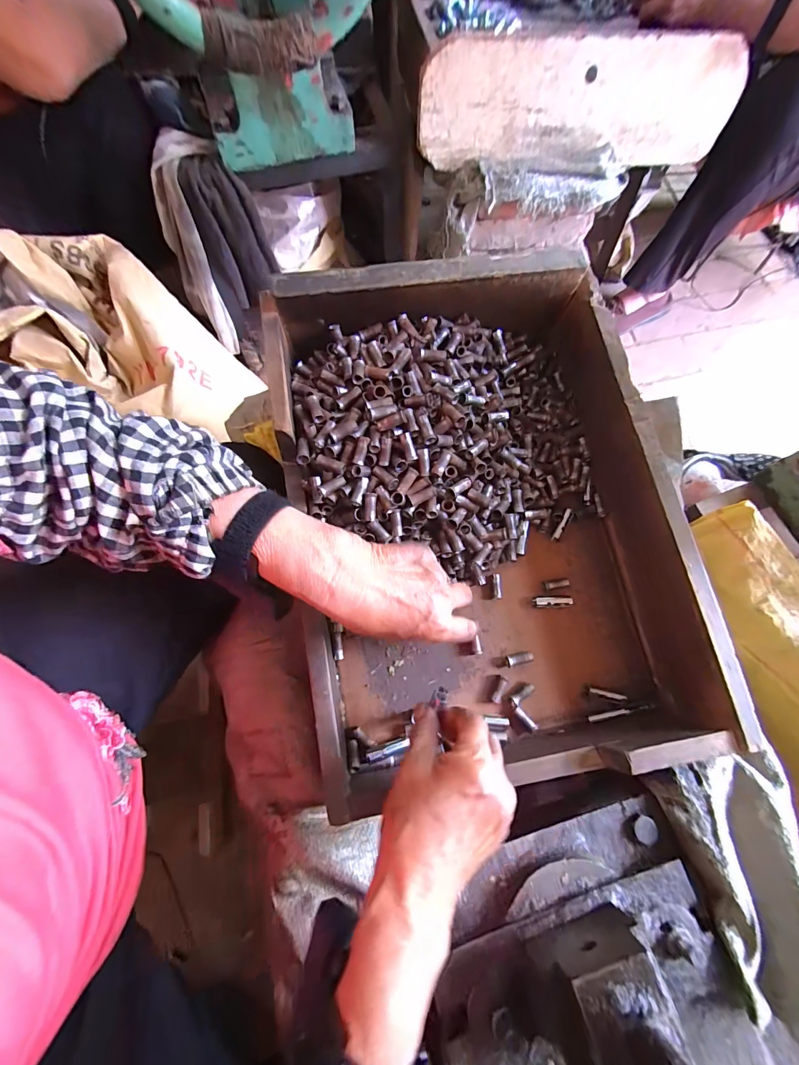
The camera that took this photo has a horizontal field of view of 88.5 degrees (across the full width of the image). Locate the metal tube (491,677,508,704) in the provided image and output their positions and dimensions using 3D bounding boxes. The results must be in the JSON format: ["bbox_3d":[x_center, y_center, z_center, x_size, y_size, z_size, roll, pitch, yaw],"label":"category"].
[{"bbox_3d":[0.094,0.147,0.383,0.008,0.006,0.025,27,73,6],"label":"metal tube"}]

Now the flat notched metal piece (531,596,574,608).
[{"bbox_3d":[0.153,0.069,0.407,0.037,0.007,0.010,-1,72,-3],"label":"flat notched metal piece"}]

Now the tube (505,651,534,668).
[{"bbox_3d":[0.116,0.122,0.396,0.026,0.007,0.011,-13,73,-7],"label":"tube"}]

